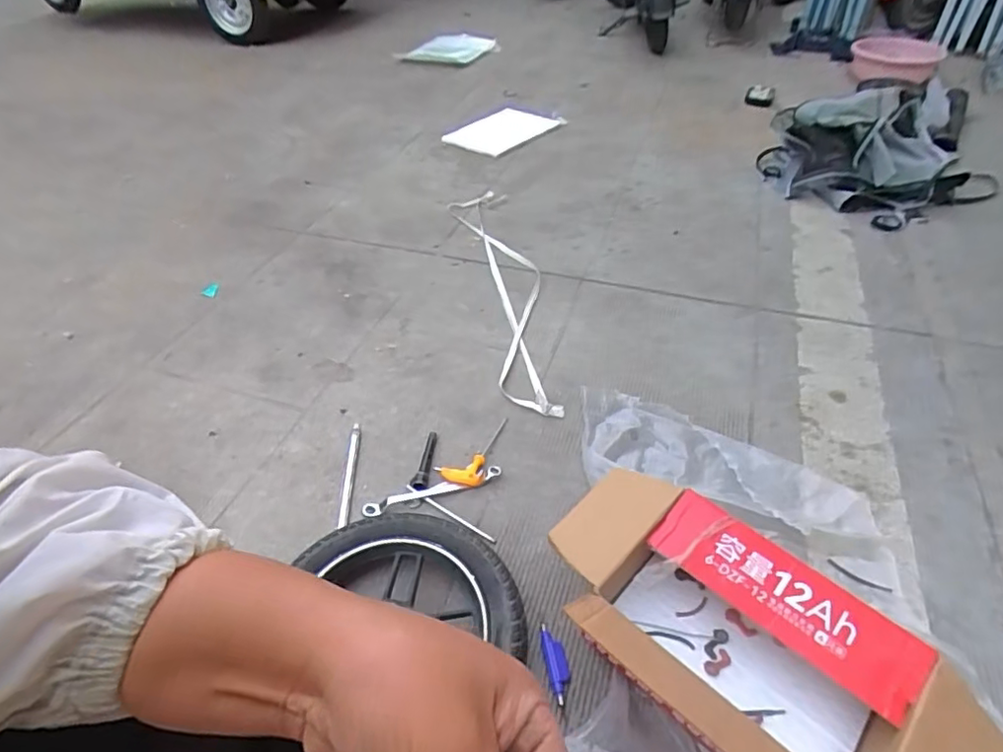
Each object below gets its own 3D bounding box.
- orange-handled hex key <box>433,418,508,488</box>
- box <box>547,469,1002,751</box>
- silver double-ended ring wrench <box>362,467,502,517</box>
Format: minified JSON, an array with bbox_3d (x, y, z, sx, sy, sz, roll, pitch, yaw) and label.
[{"bbox_3d":[-0.055,0.128,1.056,0.086,0.025,0.173,10,44,12],"label":"orange-handled hex key"},{"bbox_3d":[0.271,0.330,0.687,0.289,0.194,0.517,-32,51,-31],"label":"box"},{"bbox_3d":[-0.114,0.193,0.976,0.234,0.011,0.023,-14,44,-12],"label":"silver double-ended ring wrench"}]

